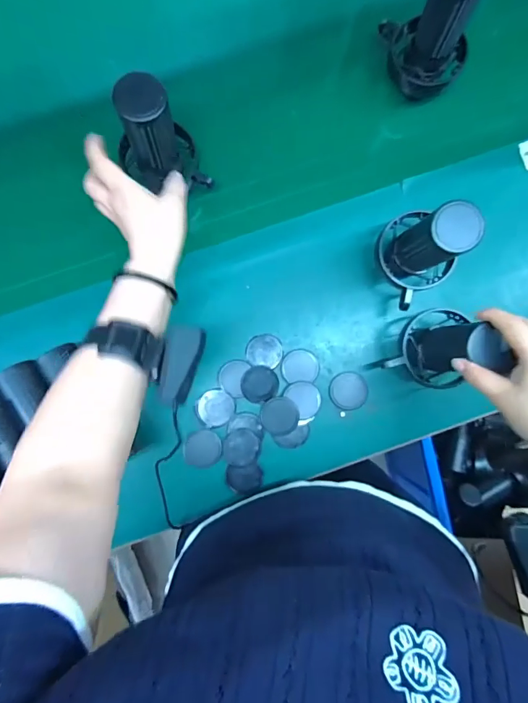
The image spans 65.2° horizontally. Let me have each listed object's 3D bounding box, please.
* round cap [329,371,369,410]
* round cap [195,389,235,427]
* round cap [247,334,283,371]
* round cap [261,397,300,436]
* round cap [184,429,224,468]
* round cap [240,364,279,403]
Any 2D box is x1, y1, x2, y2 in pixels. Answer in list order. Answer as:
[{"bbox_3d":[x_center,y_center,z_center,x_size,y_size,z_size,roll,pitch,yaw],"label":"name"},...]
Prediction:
[{"bbox_3d":[0.116,0.054,0.563,0.053,0.004,0.051,0,88,-3],"label":"round cap"},{"bbox_3d":[-0.065,0.076,0.554,0.050,0.004,0.051,0,88,-3],"label":"round cap"},{"bbox_3d":[0.001,-0.001,0.562,0.049,0.006,0.045,0,88,-3],"label":"round cap"},{"bbox_3d":[0.021,0.087,0.553,0.050,0.004,0.050,0,88,-3],"label":"round cap"},{"bbox_3d":[-0.081,0.130,0.551,0.049,0.004,0.050,0,88,-3],"label":"round cap"},{"bbox_3d":[-0.005,0.044,0.556,0.050,0.004,0.048,-27,90,-3],"label":"round cap"}]

